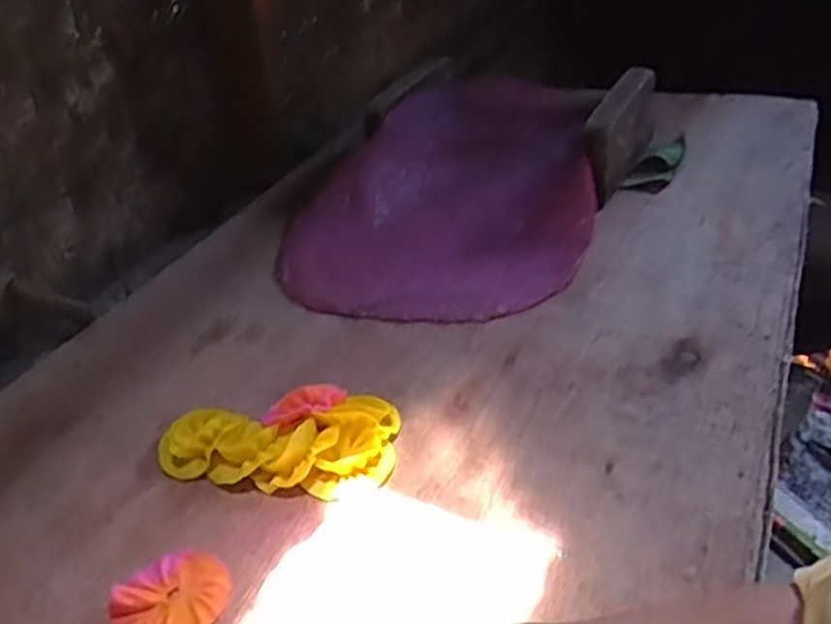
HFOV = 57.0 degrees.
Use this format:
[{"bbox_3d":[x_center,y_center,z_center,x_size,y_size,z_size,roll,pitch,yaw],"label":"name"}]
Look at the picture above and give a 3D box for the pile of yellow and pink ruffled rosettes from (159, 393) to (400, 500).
[{"bbox_3d":[-0.109,0.102,0.586,0.187,0.030,0.080,-4,34,5],"label":"pile of yellow and pink ruffled rosettes"}]

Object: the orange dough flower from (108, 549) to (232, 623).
[{"bbox_3d":[-0.157,0.182,0.488,0.073,0.013,0.062,-29,40,-29],"label":"orange dough flower"}]

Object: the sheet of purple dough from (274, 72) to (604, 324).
[{"bbox_3d":[0.015,-0.134,0.824,0.331,0.148,0.325,6,36,19],"label":"sheet of purple dough"}]

